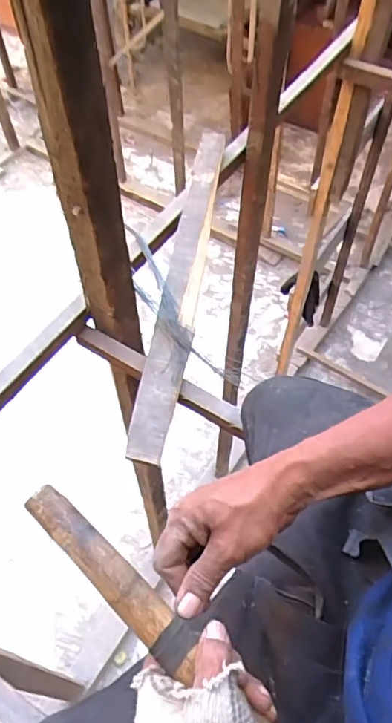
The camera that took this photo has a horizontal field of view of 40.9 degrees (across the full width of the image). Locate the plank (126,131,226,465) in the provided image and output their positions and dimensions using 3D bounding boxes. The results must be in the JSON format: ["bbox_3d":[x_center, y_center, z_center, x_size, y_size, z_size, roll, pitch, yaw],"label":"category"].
[{"bbox_3d":[-0.021,-0.157,0.925,0.067,0.028,0.680,5,63,10],"label":"plank"}]

